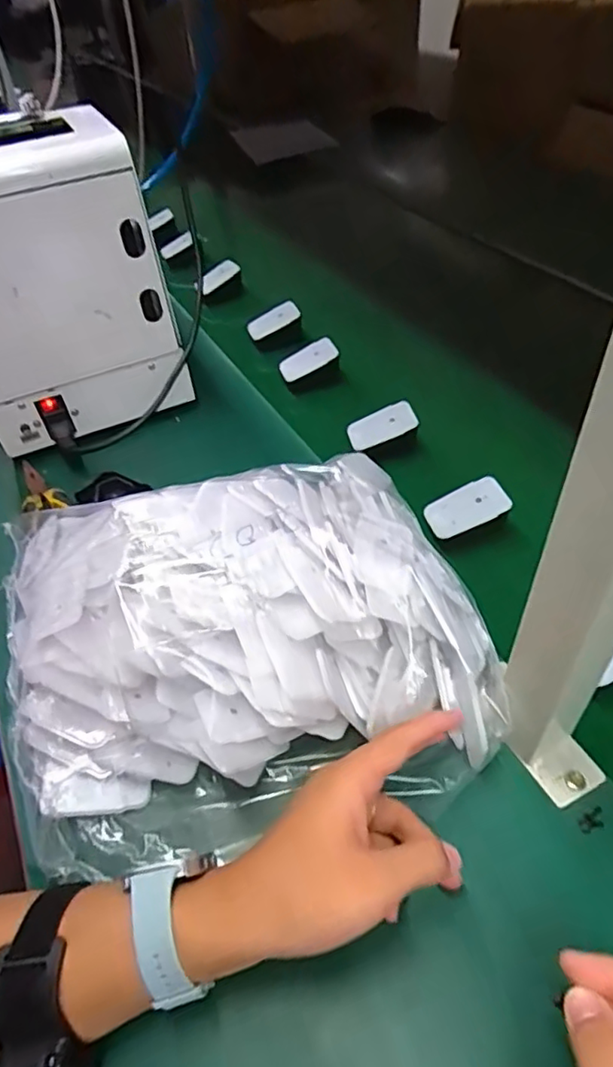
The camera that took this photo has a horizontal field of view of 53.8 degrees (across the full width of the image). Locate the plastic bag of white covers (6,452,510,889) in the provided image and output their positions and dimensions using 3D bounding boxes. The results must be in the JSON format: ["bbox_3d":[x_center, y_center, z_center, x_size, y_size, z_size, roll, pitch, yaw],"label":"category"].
[{"bbox_3d":[-0.051,0.067,0.421,0.327,0.102,0.247,-10,48,-3],"label":"plastic bag of white covers"}]

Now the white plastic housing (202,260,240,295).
[{"bbox_3d":[-0.130,-0.379,0.889,0.063,0.021,0.024,-38,52,-1],"label":"white plastic housing"}]

